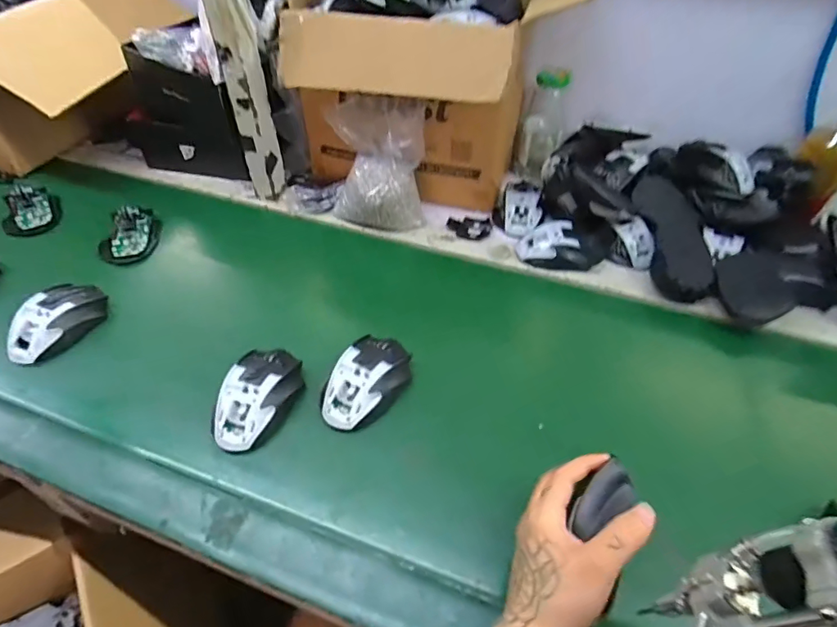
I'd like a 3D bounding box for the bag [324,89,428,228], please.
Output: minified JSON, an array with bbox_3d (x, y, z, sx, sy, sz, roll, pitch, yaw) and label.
[{"bbox_3d":[-0.058,-0.207,0.688,0.132,0.153,0.106,-1,47,-2],"label":"bag"}]

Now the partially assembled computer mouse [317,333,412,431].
[{"bbox_3d":[-0.055,0.068,0.524,0.063,0.033,0.115,22,50,18],"label":"partially assembled computer mouse"}]

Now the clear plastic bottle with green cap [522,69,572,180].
[{"bbox_3d":[0.192,-0.284,0.774,0.060,0.171,0.059,28,53,23],"label":"clear plastic bottle with green cap"}]

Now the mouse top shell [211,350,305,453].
[{"bbox_3d":[-0.165,0.082,0.506,0.065,0.031,0.112,12,48,10],"label":"mouse top shell"}]

